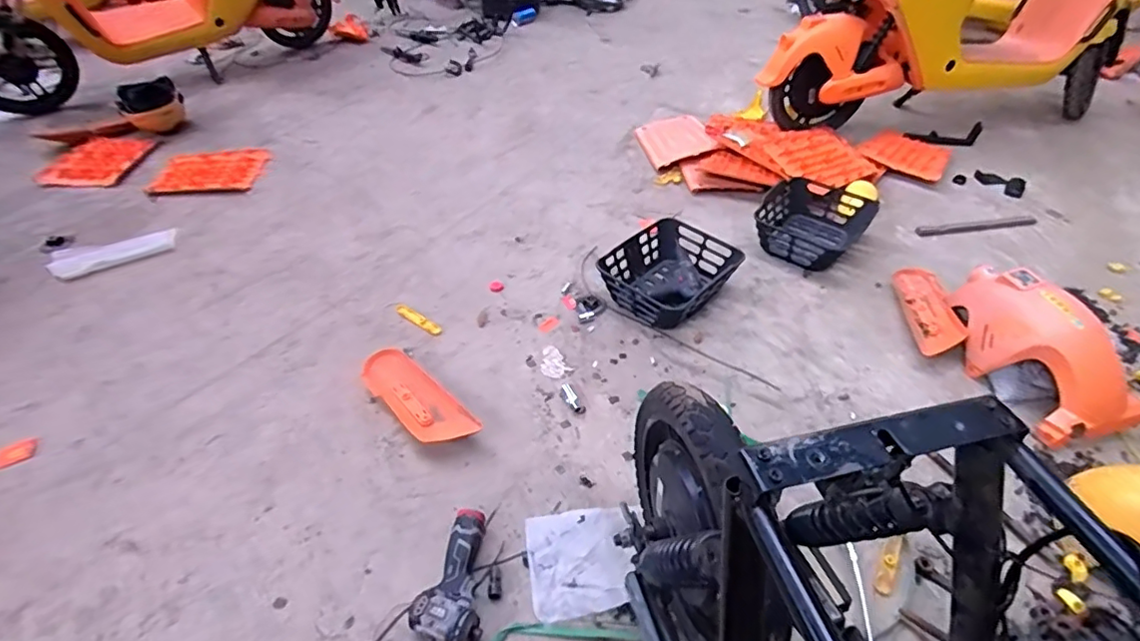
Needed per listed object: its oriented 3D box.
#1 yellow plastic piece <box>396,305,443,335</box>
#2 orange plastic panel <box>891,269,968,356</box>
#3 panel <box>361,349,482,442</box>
[{"bbox_3d":[-0.380,-0.003,1.391,0.144,0.009,0.033,26,48,24],"label":"yellow plastic piece"},{"bbox_3d":[0.937,-0.034,1.457,0.106,0.034,0.346,-7,35,21],"label":"orange plastic panel"},{"bbox_3d":[-0.329,0.165,1.197,0.339,0.064,0.111,33,51,29],"label":"panel"}]

